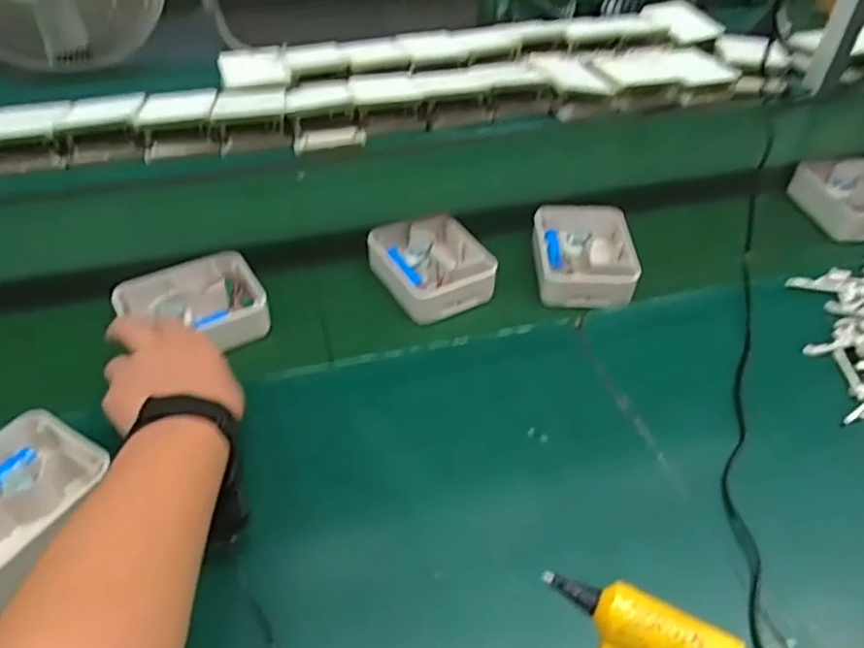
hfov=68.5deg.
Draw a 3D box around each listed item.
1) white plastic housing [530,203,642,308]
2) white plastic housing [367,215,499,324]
[{"bbox_3d":[0.167,-0.080,0.700,0.105,0.043,0.124,5,41,1],"label":"white plastic housing"},{"bbox_3d":[0.000,-0.064,0.695,0.105,0.042,0.131,-17,45,-22],"label":"white plastic housing"}]

